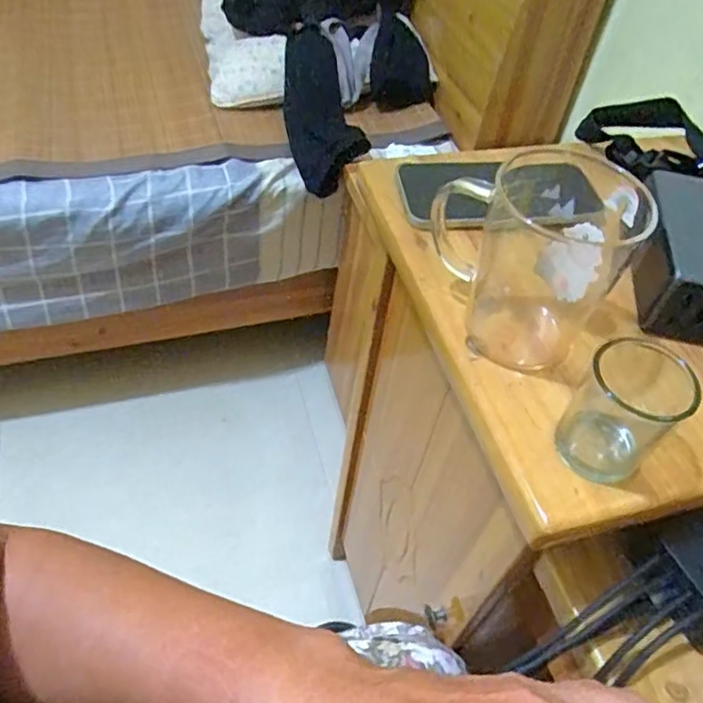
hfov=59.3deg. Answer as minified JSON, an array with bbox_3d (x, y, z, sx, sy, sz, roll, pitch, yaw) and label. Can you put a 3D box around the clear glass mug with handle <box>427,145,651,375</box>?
[{"bbox_3d":[0.106,-0.064,0.389,0.109,0.105,0.082,40,58,23],"label":"clear glass mug with handle"}]

